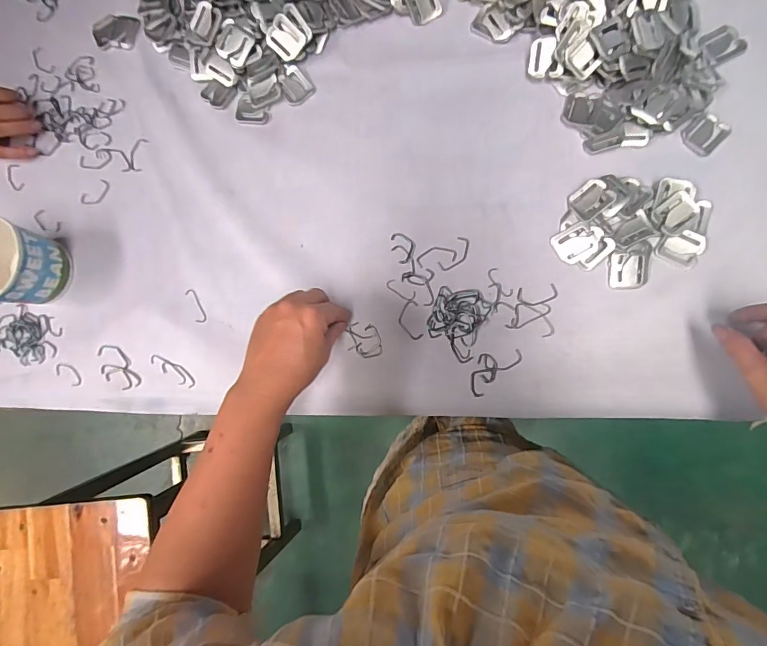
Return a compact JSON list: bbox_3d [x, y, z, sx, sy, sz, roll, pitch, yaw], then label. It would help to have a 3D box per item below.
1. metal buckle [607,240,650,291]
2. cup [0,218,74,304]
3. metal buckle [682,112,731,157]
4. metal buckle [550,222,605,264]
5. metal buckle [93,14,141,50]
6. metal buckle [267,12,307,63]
[{"bbox_3d":[0.250,-0.058,0.427,0.040,0.004,0.046,0,87,7],"label":"metal buckle"},{"bbox_3d":[-0.421,-0.066,0.477,0.084,0.079,0.087,0,87,7],"label":"cup"},{"bbox_3d":[0.329,-0.195,0.430,0.039,0.004,0.036,-44,83,3],"label":"metal buckle"},{"bbox_3d":[0.202,-0.084,0.433,0.046,0.009,0.035,-26,84,5],"label":"metal buckle"},{"bbox_3d":[-0.332,-0.363,0.523,0.061,0.006,0.044,3,87,8],"label":"metal buckle"},{"bbox_3d":[-0.110,-0.319,0.471,0.038,0.004,0.035,37,121,-16],"label":"metal buckle"}]

